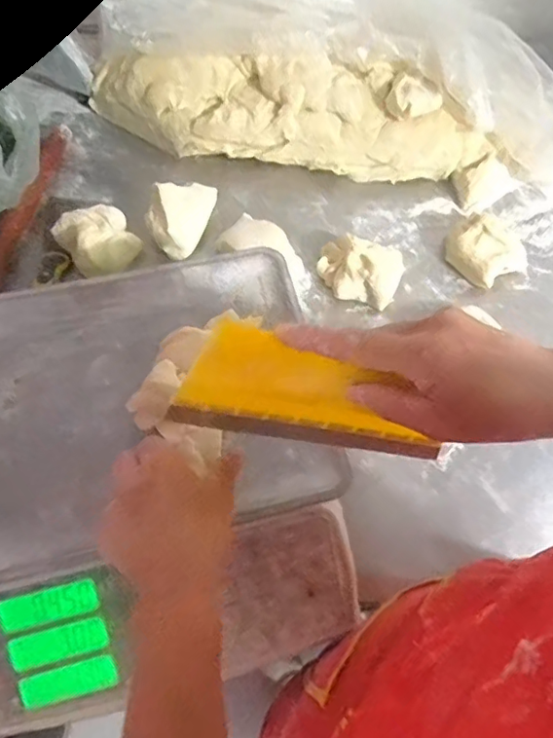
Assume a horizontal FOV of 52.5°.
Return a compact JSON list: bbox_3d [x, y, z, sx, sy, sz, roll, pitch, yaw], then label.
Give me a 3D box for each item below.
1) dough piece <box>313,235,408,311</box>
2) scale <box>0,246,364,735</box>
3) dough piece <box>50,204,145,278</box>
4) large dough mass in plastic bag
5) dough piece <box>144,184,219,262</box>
[{"bbox_3d":[0.095,-0.114,0.628,0.093,0.042,0.067,17,65,5],"label":"dough piece"},{"bbox_3d":[-0.122,0.091,0.487,0.340,0.110,0.336,-12,66,-8],"label":"scale"},{"bbox_3d":[-0.198,-0.148,0.629,0.075,0.046,0.074,1,65,-3],"label":"dough piece"},{"bbox_3d":[0.041,-0.316,0.696,0.528,0.096,0.130,12,65,3],"label":"large dough mass in plastic bag"},{"bbox_3d":[-0.114,-0.182,0.647,0.063,0.051,0.102,18,65,5],"label":"dough piece"}]

